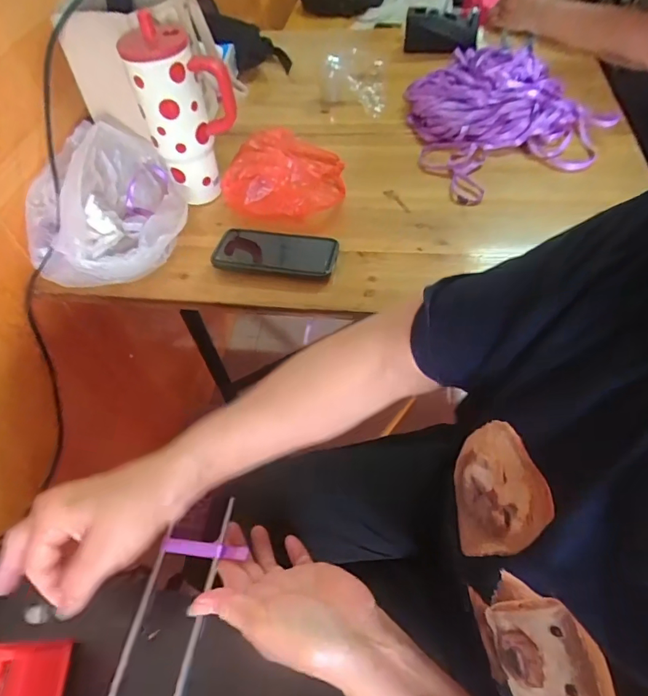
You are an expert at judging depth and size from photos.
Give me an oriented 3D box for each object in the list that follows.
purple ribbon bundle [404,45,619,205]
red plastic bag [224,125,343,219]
[{"bbox_3d":[0.289,-0.389,0.742,0.311,0.086,0.295,-20,55,-10],"label":"purple ribbon bundle"},{"bbox_3d":[-0.055,-0.273,0.692,0.175,0.053,0.192,5,55,7],"label":"red plastic bag"}]

